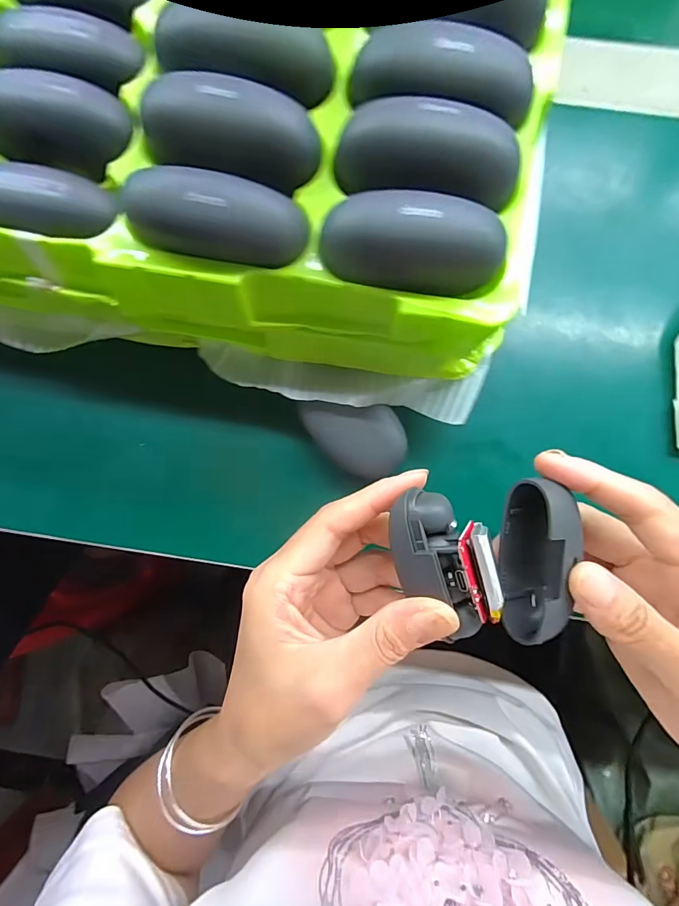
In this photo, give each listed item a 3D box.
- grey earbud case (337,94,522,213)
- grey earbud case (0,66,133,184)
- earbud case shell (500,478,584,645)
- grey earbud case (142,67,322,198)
[{"bbox_3d":[0.032,-0.108,0.148,0.066,0.027,0.023,6,88,1],"label":"grey earbud case"},{"bbox_3d":[-0.112,-0.130,0.160,0.060,0.019,0.032,21,89,2],"label":"grey earbud case"},{"bbox_3d":[0.086,0.045,0.177,0.027,0.027,0.067,1,101,4],"label":"earbud case shell"},{"bbox_3d":[-0.038,-0.115,0.149,0.060,0.023,0.026,8,89,-8],"label":"grey earbud case"}]

